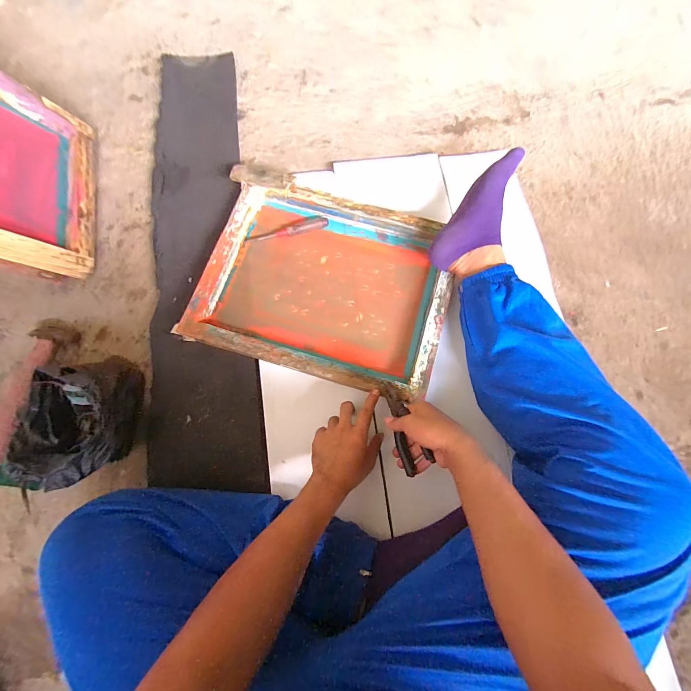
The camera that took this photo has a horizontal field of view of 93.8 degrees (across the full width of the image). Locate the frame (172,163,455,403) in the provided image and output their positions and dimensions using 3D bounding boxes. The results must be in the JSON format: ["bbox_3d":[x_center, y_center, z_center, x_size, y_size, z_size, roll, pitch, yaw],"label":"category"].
[{"bbox_3d":[-0.033,-0.122,0.627,0.452,0.057,0.357,17,80,4],"label":"frame"}]

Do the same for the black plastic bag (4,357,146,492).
[{"bbox_3d":[-0.439,0.123,0.544,0.150,0.123,0.196,-18,79,-2],"label":"black plastic bag"}]

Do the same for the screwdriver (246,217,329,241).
[{"bbox_3d":[-0.118,-0.238,0.669,0.168,0.015,0.025,-18,79,-2],"label":"screwdriver"}]

